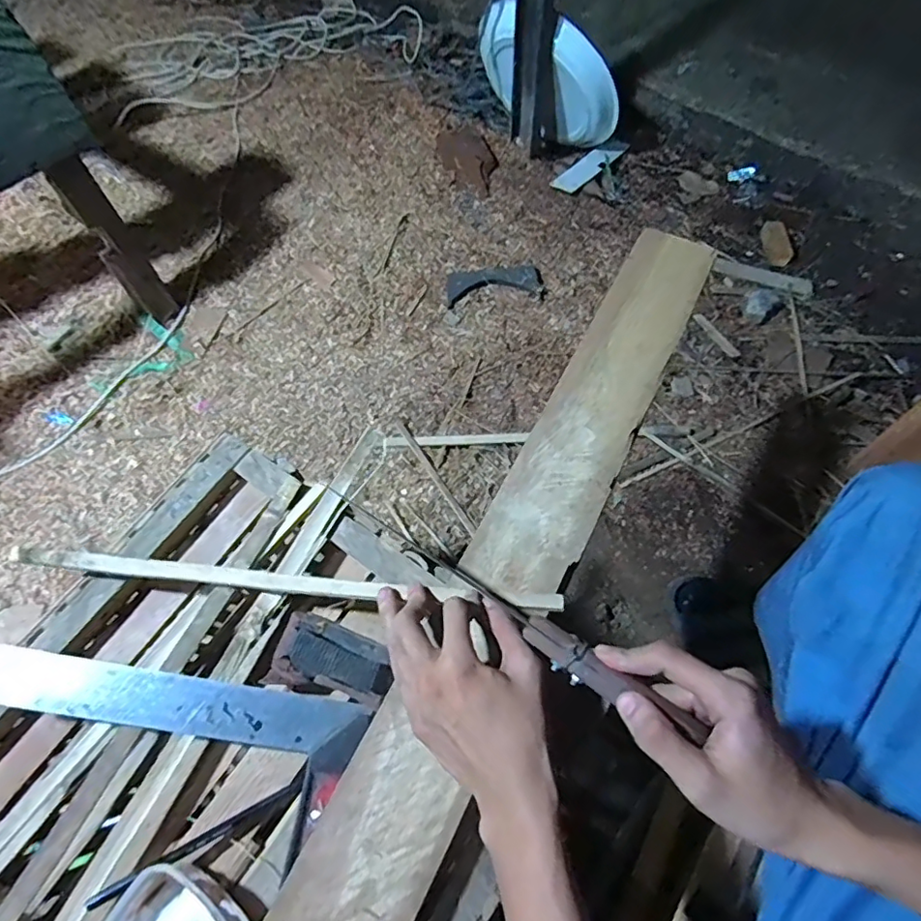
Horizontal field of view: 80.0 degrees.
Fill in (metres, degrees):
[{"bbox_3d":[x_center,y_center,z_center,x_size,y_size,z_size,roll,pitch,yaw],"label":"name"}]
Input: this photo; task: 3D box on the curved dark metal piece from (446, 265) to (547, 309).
[{"bbox_3d":[0.070,-0.365,1.134,0.195,0.016,0.101,-8,61,-2],"label":"curved dark metal piece"}]

